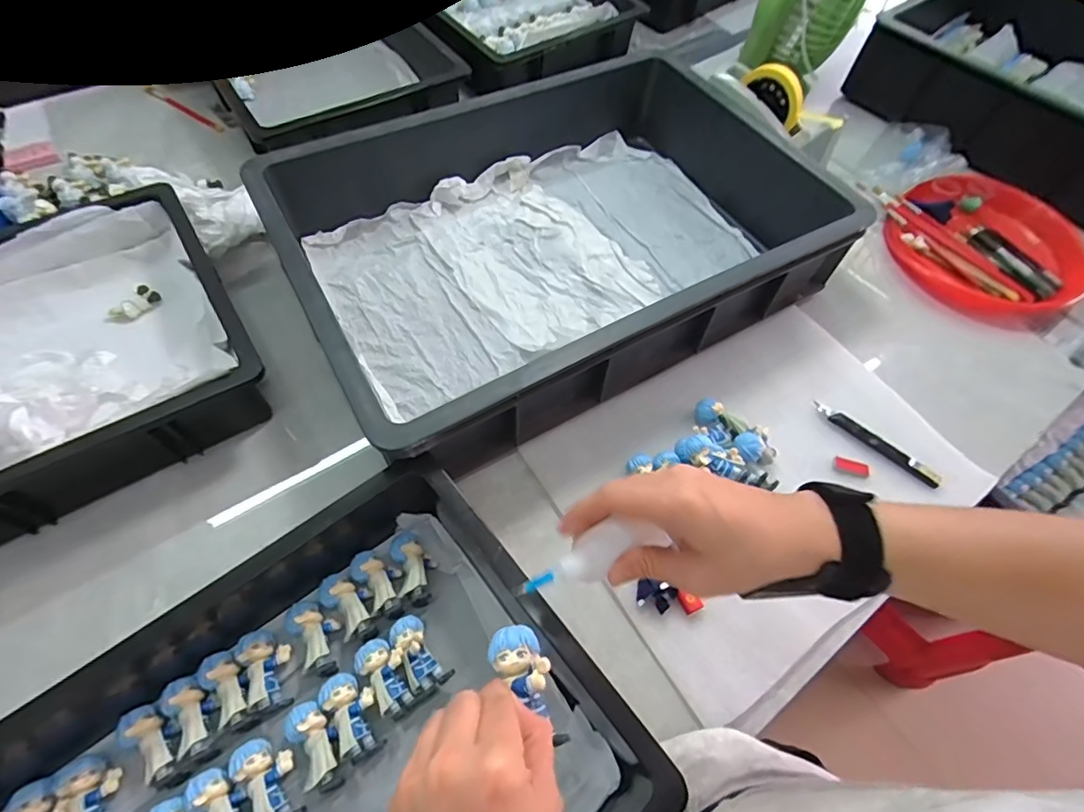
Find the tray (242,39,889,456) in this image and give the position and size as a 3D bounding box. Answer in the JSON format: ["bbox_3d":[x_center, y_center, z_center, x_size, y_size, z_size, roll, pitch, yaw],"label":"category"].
[{"bbox_3d":[0.016,-0.209,0.615,0.581,0.114,0.402,-26,65,-18],"label":"tray"}]

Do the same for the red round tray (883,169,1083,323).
[{"bbox_3d":[0.607,-0.233,0.716,0.258,0.065,0.255,2,60,-3],"label":"red round tray"}]

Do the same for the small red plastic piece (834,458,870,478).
[{"bbox_3d":[0.326,0.064,0.546,0.036,0.004,0.014,16,60,5],"label":"small red plastic piece"}]

